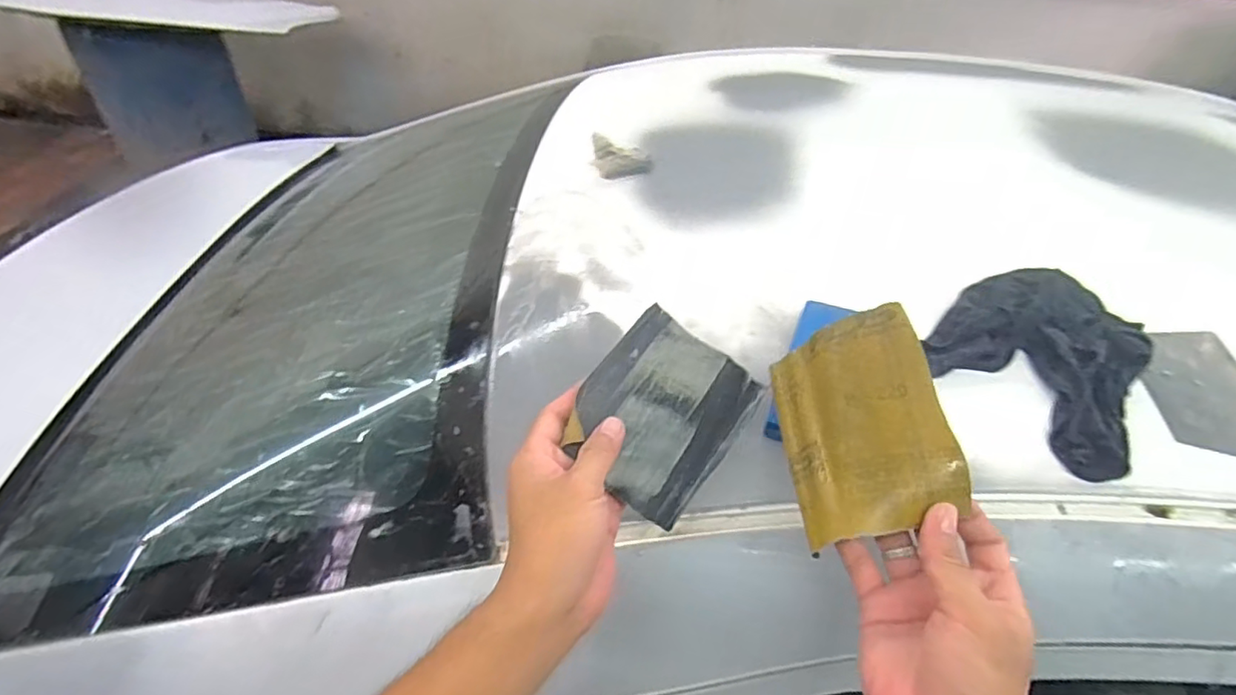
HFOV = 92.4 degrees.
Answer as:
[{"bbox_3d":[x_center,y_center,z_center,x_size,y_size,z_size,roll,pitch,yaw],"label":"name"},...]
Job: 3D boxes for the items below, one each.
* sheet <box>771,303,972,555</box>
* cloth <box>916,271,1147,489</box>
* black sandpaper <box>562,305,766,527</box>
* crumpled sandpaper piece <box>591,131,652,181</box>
[{"bbox_3d":[0.149,0.046,0.366,0.095,0.020,0.132,-24,51,24],"label":"sheet"},{"bbox_3d":[0.351,0.004,0.495,0.159,0.045,0.177,30,49,22],"label":"cloth"},{"bbox_3d":[0.031,0.041,0.414,0.104,0.007,0.133,39,61,7],"label":"black sandpaper"},{"bbox_3d":[0.005,-0.243,0.763,0.077,0.047,0.021,8,45,2],"label":"crumpled sandpaper piece"}]

